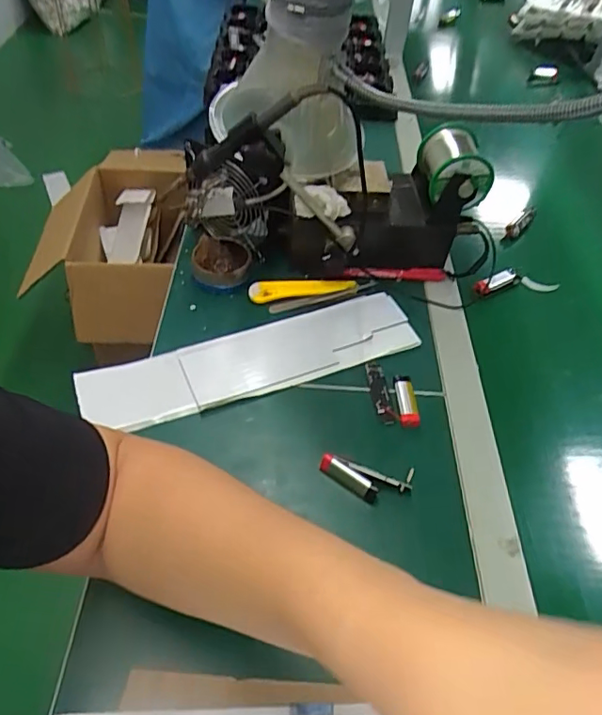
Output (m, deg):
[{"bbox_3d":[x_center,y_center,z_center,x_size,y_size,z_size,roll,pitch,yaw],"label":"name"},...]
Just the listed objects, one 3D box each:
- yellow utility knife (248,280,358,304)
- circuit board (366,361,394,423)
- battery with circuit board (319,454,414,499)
[{"bbox_3d":[0.003,-0.079,0.596,0.120,0.008,0.023,-8,50,-13],"label":"yellow utility knife"},{"bbox_3d":[0.076,0.034,0.517,0.016,0.004,0.066,-8,58,-1],"label":"circuit board"},{"bbox_3d":[0.055,0.102,0.450,0.078,0.014,0.028,9,49,2],"label":"battery with circuit board"}]

